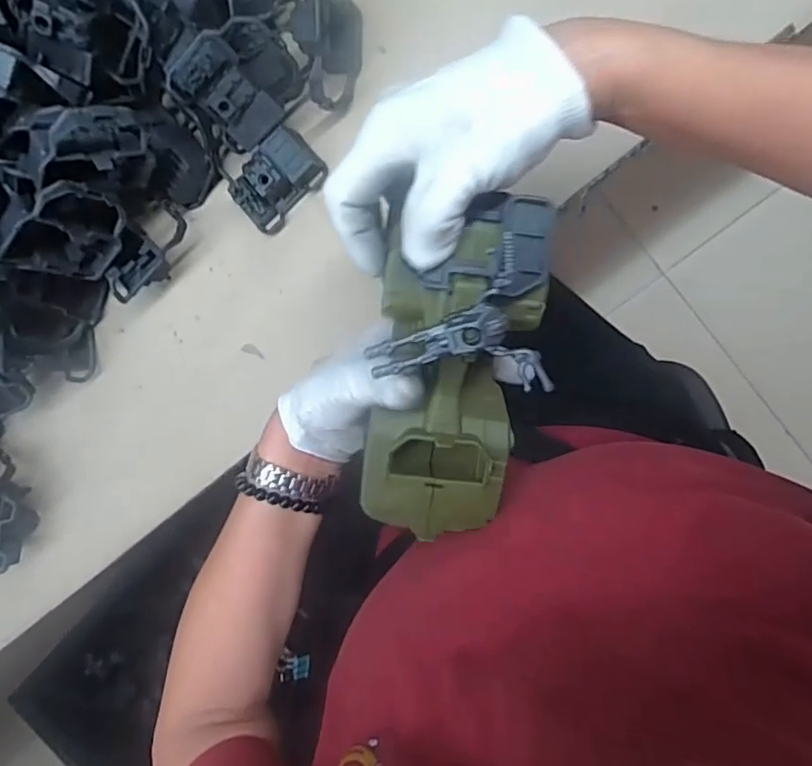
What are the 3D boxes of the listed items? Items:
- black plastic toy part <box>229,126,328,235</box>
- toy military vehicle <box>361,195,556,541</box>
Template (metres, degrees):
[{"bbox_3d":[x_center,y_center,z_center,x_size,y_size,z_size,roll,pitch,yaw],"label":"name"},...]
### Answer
[{"bbox_3d":[-0.094,-0.146,0.417,0.067,0.031,0.042,-42,88,9],"label":"black plastic toy part"},{"bbox_3d":[0.023,-0.001,0.290,0.078,0.060,0.181,14,118,7],"label":"toy military vehicle"}]

